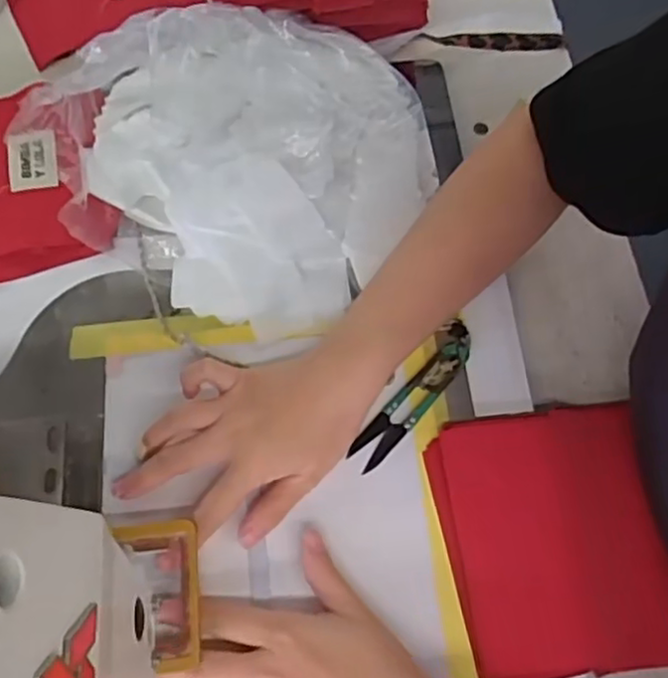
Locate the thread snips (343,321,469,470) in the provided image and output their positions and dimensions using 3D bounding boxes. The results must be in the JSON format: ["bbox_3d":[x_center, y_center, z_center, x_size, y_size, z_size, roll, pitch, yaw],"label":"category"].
[{"bbox_3d":[0.054,0.036,0.442,0.025,0.011,0.116,35,72,15],"label":"thread snips"}]

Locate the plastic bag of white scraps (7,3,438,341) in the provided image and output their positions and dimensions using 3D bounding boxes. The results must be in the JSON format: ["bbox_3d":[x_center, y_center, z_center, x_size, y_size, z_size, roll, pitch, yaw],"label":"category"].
[{"bbox_3d":[-0.062,-0.144,0.456,0.235,0.119,0.225,31,71,14],"label":"plastic bag of white scraps"}]

